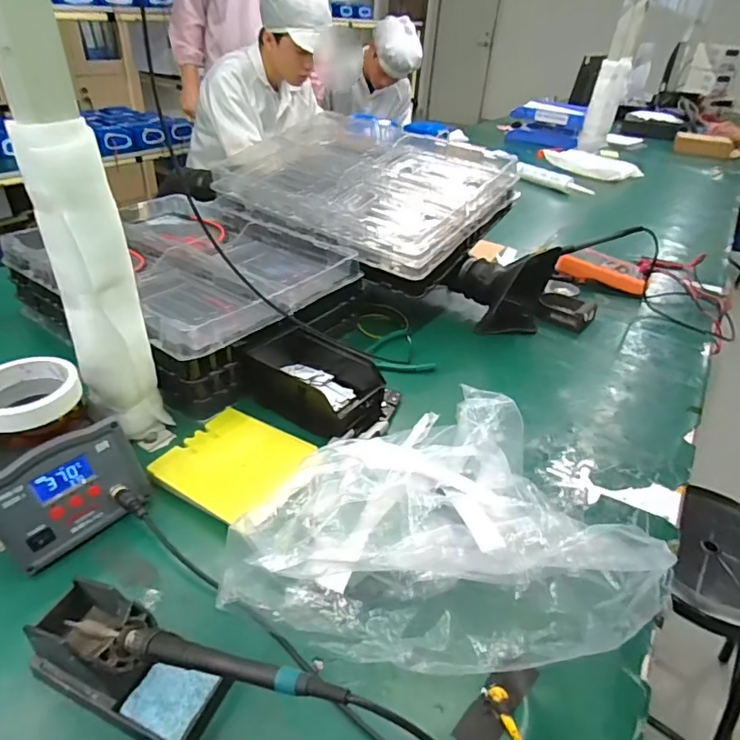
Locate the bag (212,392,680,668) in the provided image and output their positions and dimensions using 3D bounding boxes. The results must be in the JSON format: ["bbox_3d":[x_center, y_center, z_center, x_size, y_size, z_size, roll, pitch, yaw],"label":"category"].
[{"bbox_3d":[0.052,0.138,0.496,0.363,0.097,0.260,-3,35,-11],"label":"bag"}]

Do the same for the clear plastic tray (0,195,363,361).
[{"bbox_3d":[-0.302,-0.178,0.843,0.477,0.058,0.381,27,41,29],"label":"clear plastic tray"}]

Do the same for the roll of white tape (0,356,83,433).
[{"bbox_3d":[-0.336,0.020,0.503,0.091,0.028,0.084,3,35,-2],"label":"roll of white tape"}]

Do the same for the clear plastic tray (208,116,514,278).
[{"bbox_3d":[-0.021,-0.378,1.006,0.515,0.071,0.390,28,53,26],"label":"clear plastic tray"}]

